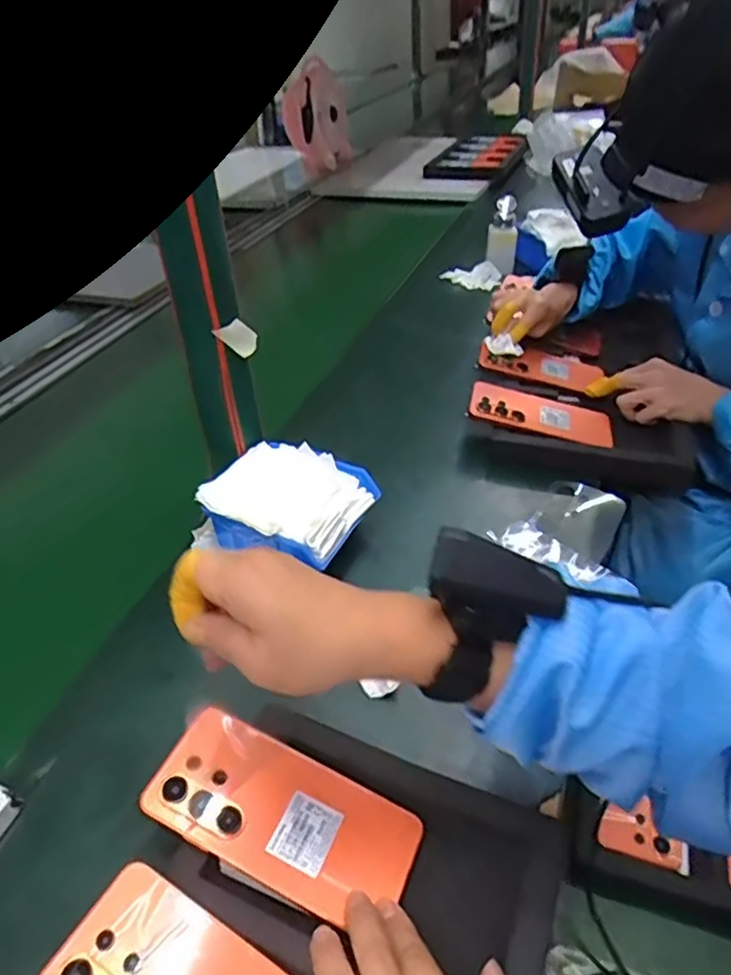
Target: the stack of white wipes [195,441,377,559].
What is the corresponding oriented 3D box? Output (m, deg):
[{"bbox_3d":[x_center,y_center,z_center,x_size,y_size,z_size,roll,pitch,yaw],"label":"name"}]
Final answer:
[{"bbox_3d":[-0.075,0.007,0.624,0.134,0.034,0.121,18,43,26],"label":"stack of white wipes"}]

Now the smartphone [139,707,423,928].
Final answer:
[{"bbox_3d":[-0.052,0.206,0.404,0.166,0.009,0.079,21,42,8],"label":"smartphone"}]

